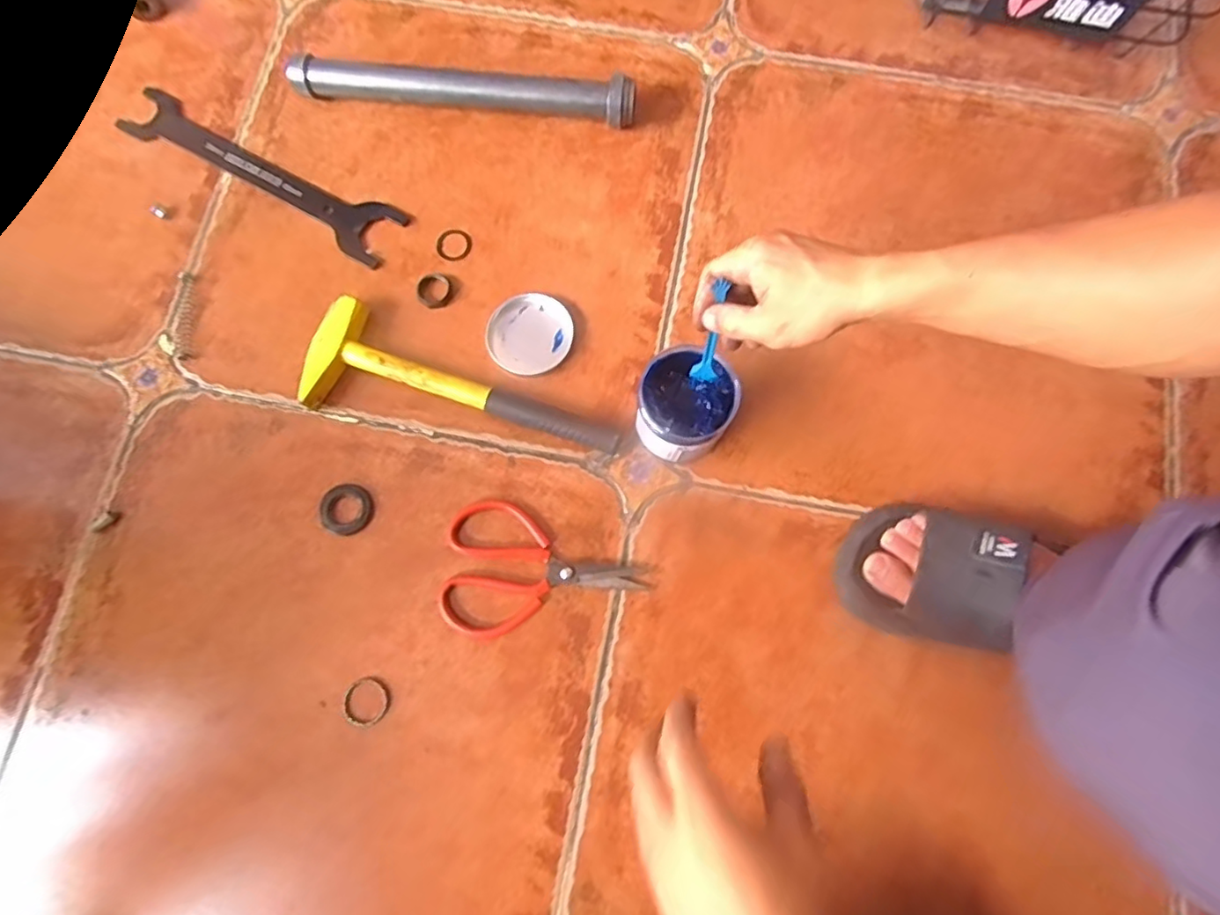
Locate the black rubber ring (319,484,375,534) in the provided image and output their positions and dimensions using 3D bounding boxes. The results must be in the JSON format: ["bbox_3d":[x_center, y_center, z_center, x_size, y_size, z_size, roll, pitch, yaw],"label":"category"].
[{"bbox_3d":[-0.251,0.048,0.567,0.049,0.011,0.047,0,79,0],"label":"black rubber ring"}]

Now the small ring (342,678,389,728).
[{"bbox_3d":[-0.219,0.219,0.531,0.040,0.005,0.040,0,79,0],"label":"small ring"}]

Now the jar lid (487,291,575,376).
[{"bbox_3d":[-0.079,-0.125,0.599,0.077,0.020,0.084,0,79,0],"label":"jar lid"}]

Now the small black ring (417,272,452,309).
[{"bbox_3d":[-0.181,-0.172,0.610,0.035,0.010,0.036,0,79,0],"label":"small black ring"}]

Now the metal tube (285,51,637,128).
[{"bbox_3d":[-0.156,-0.391,0.636,0.363,0.047,0.033,6,79,1],"label":"metal tube"}]

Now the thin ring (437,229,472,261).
[{"bbox_3d":[-0.164,-0.224,0.627,0.037,0.004,0.034,0,79,0],"label":"thin ring"}]

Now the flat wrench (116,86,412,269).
[{"bbox_3d":[-0.375,-0.309,0.644,0.331,0.007,0.069,29,80,5],"label":"flat wrench"}]

